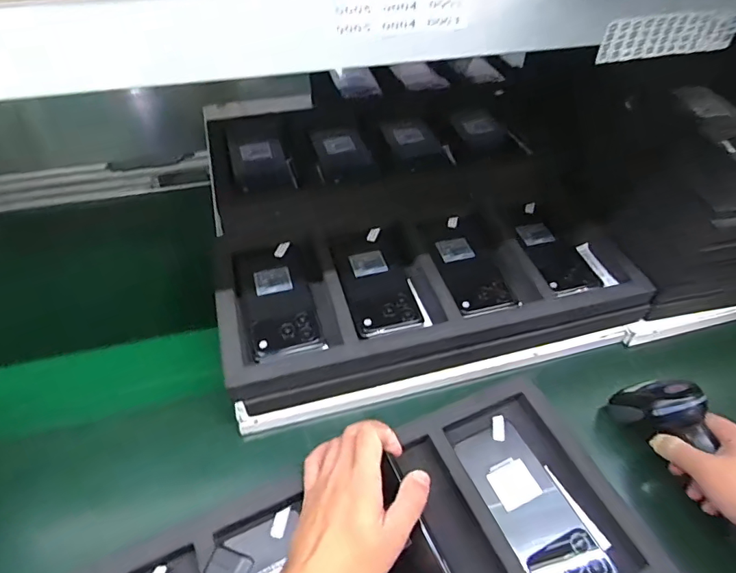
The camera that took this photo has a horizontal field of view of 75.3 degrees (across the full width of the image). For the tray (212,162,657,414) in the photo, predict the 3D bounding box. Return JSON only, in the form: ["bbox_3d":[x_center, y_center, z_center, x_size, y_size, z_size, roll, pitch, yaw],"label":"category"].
[{"bbox_3d":[0.066,-0.024,0.566,0.470,0.051,0.249,-10,50,-11],"label":"tray"}]

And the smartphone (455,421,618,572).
[{"bbox_3d":[0.149,0.200,0.435,0.071,0.008,0.156,-17,51,-17],"label":"smartphone"}]

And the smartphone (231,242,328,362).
[{"bbox_3d":[-0.100,0.012,0.525,0.076,0.009,0.158,-14,50,-14],"label":"smartphone"}]

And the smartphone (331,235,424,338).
[{"bbox_3d":[0.008,-0.006,0.548,0.075,0.009,0.140,-11,50,-11],"label":"smartphone"}]

